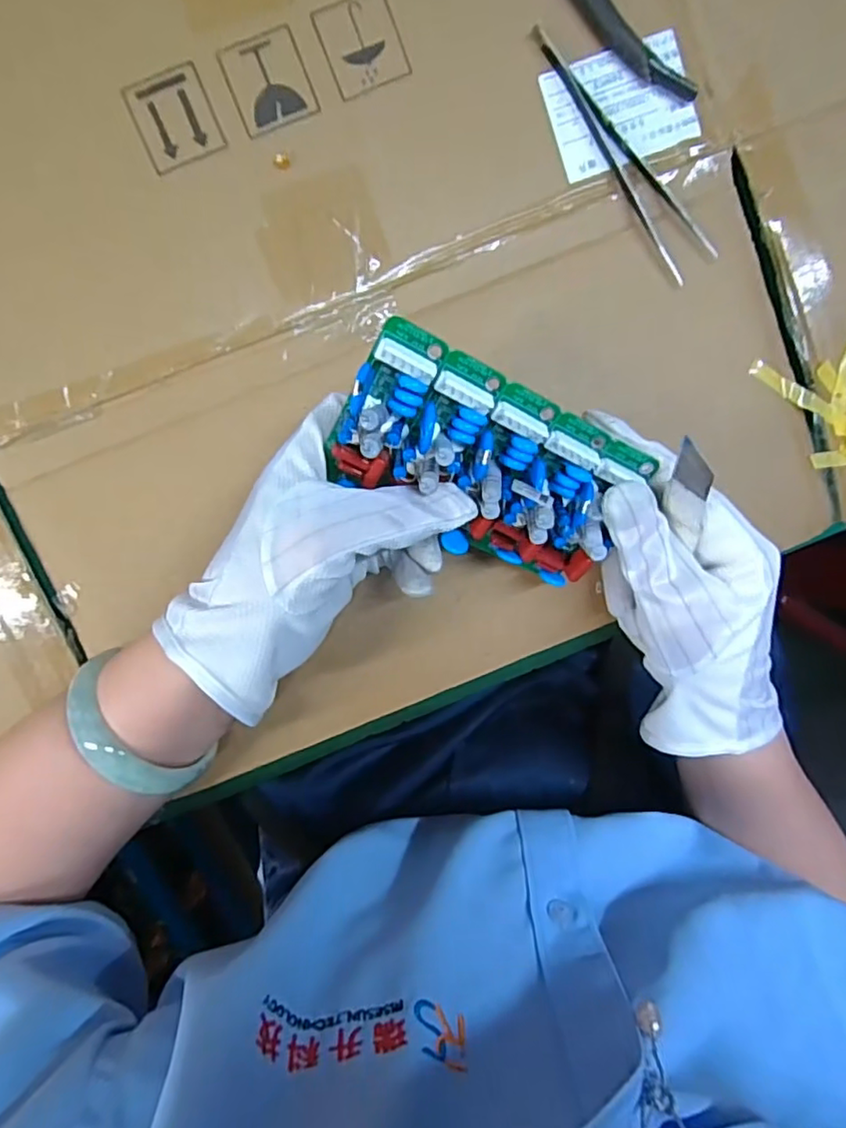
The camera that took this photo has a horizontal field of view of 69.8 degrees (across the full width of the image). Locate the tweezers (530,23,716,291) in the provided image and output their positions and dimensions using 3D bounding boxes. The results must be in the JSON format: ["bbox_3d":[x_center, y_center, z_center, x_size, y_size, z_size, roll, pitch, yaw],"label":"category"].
[{"bbox_3d":[0.098,-0.199,0.292,0.024,0.008,0.132,-36,96,2],"label":"tweezers"}]

